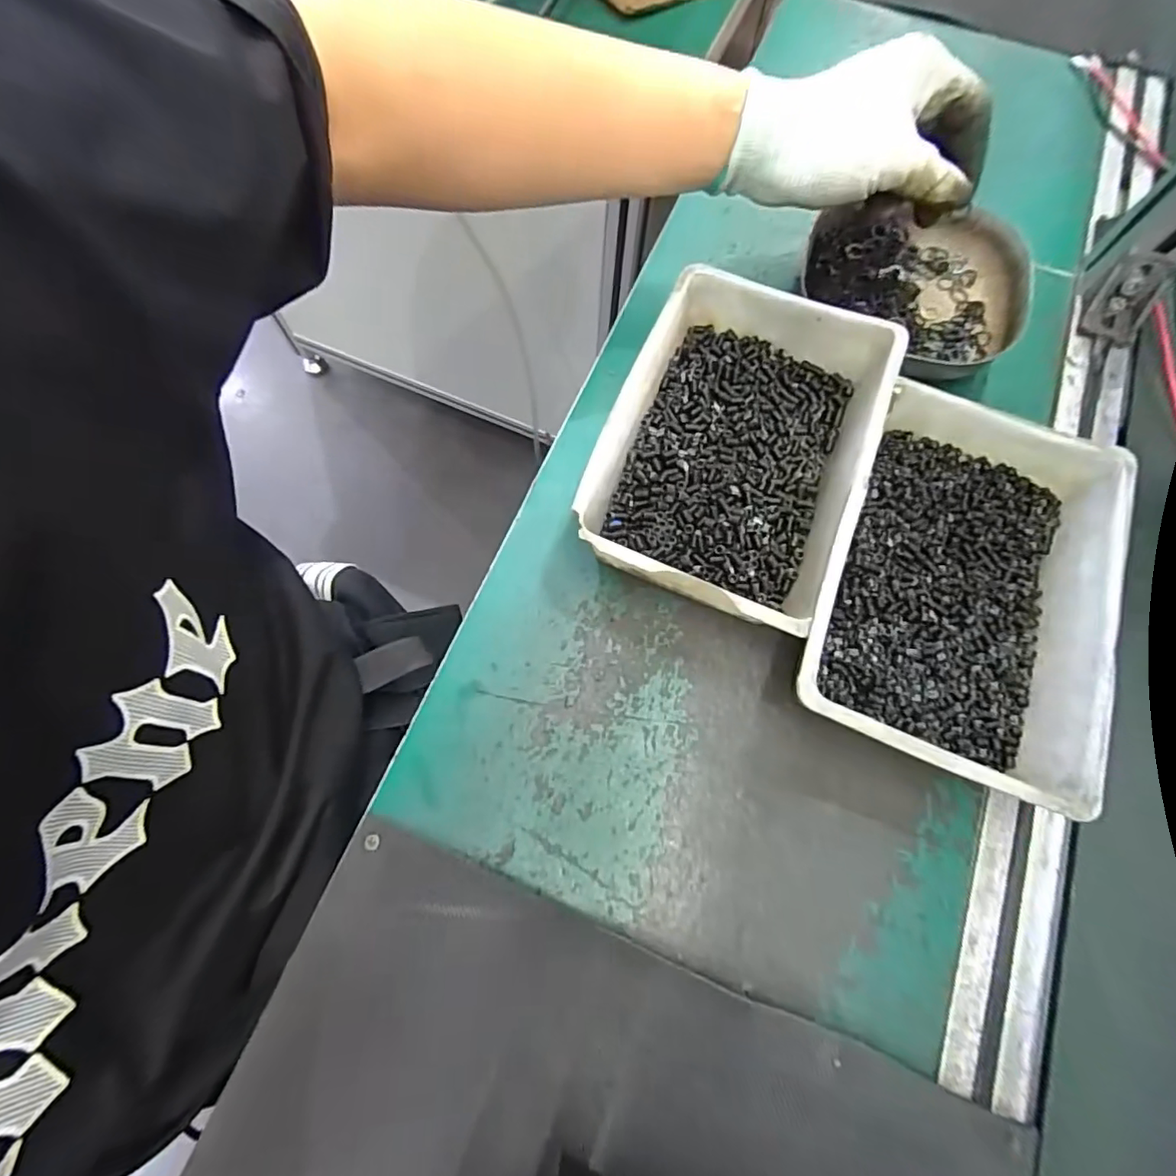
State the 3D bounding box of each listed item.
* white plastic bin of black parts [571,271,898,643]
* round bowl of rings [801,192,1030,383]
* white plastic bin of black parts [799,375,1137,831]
[{"bbox_3d":[0.087,-0.081,0.332,0.141,0.054,0.198,23,73,7],"label":"white plastic bin of black parts"},{"bbox_3d":[0.231,-0.208,0.384,0.129,0.035,0.145,-25,74,-8],"label":"round bowl of rings"},{"bbox_3d":[0.199,0.000,0.305,0.137,0.055,0.201,23,73,7],"label":"white plastic bin of black parts"}]

